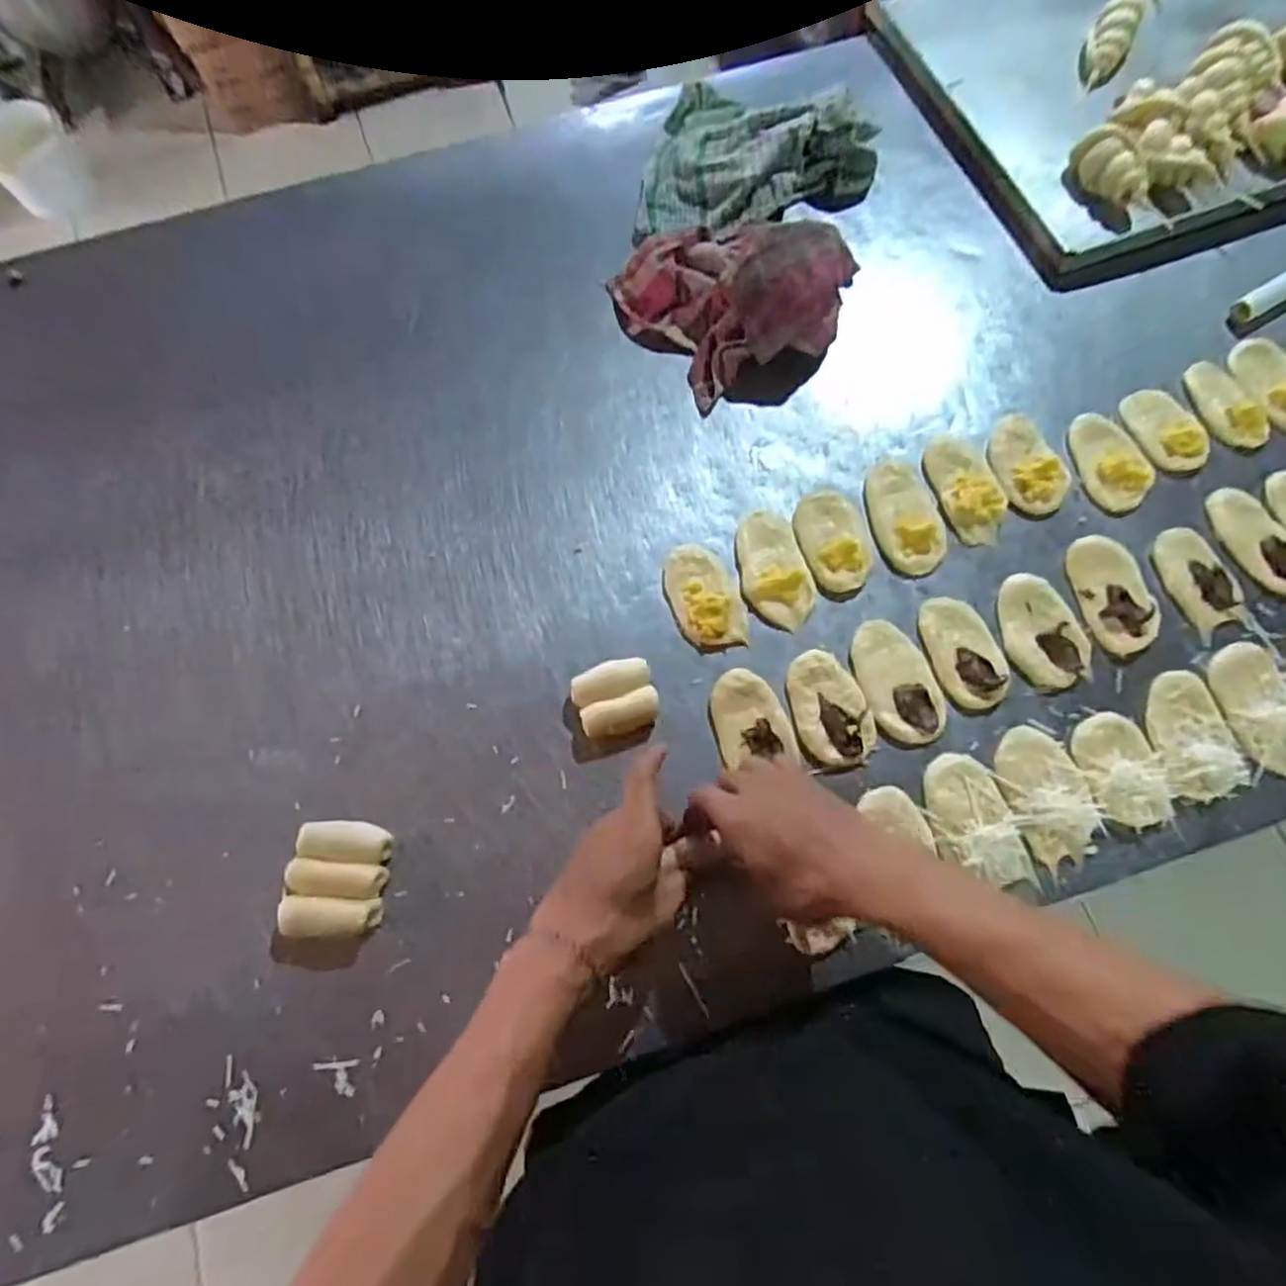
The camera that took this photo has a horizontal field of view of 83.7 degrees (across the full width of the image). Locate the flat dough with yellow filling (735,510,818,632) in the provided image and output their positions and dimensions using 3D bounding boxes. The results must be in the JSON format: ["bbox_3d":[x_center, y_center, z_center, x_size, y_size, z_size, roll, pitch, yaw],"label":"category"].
[{"bbox_3d":[0.108,-0.065,0.596,0.056,0.022,0.106,-17,71,-4],"label":"flat dough with yellow filling"}]

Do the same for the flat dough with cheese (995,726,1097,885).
[{"bbox_3d":[0.299,0.112,0.529,0.056,0.009,0.101,-18,71,-4],"label":"flat dough with cheese"}]

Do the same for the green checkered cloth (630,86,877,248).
[{"bbox_3d":[0.114,-0.484,0.716,0.229,0.055,0.204,8,71,5],"label":"green checkered cloth"}]

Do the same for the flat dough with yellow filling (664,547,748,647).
[{"bbox_3d":[0.051,-0.040,0.592,0.052,0.015,0.092,-20,71,-5],"label":"flat dough with yellow filling"}]

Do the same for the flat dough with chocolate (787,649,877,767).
[{"bbox_3d":[0.144,0.048,0.553,0.055,0.014,0.090,-19,71,-4],"label":"flat dough with chocolate"}]

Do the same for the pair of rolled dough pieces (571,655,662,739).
[{"bbox_3d":[-0.021,0.043,0.559,0.061,0.023,0.055,-17,71,-3],"label":"pair of rolled dough pieces"}]

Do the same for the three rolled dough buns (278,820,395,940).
[{"bbox_3d":[-0.222,0.171,0.520,0.067,0.023,0.078,3,71,3],"label":"three rolled dough buns"}]

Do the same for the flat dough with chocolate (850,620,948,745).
[{"bbox_3d":[0.200,0.029,0.567,0.056,0.010,0.102,-16,71,-3],"label":"flat dough with chocolate"}]

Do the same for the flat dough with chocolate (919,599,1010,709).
[{"bbox_3d":[0.255,0.005,0.569,0.051,0.010,0.093,-16,71,-3],"label":"flat dough with chocolate"}]

